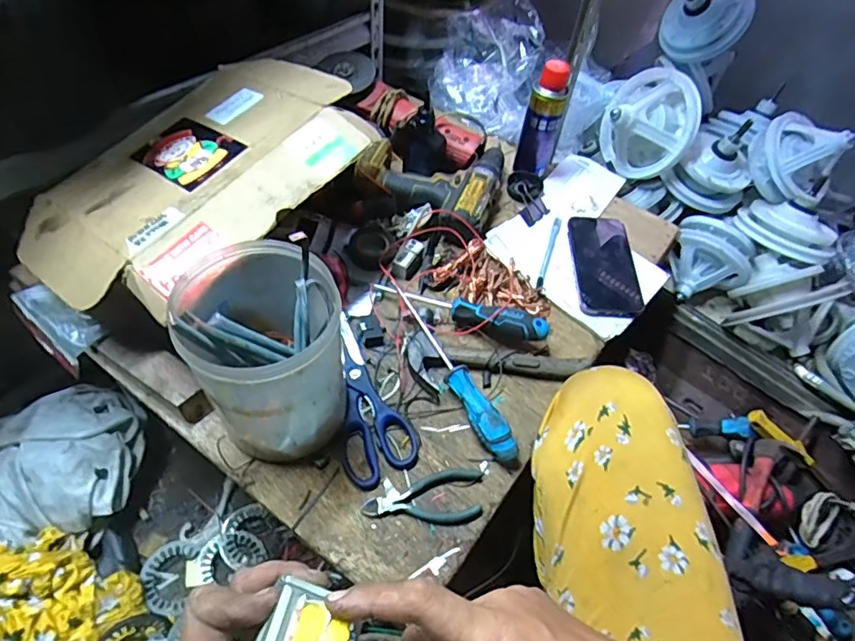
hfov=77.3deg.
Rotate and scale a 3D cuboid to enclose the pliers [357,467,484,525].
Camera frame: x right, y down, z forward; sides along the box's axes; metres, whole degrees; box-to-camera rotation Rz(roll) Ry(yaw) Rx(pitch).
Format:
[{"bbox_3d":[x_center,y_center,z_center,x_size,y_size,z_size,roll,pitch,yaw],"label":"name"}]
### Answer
[{"bbox_3d":[-0.003,0.173,0.523,0.115,0.009,0.051,0,54,-5],"label":"pliers"}]

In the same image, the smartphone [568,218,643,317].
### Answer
[{"bbox_3d":[0.233,-0.075,0.703,0.079,0.015,0.159,2,60,3],"label":"smartphone"}]

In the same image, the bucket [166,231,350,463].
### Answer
[{"bbox_3d":[-0.142,0.030,0.496,0.129,0.172,0.135,-8,55,-12],"label":"bucket"}]

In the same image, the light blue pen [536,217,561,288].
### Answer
[{"bbox_3d":[0.165,-0.094,0.727,0.009,0.007,0.132,19,54,8],"label":"light blue pen"}]

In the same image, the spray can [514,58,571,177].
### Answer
[{"bbox_3d":[0.166,-0.285,0.766,0.052,0.153,0.043,16,54,6],"label":"spray can"}]

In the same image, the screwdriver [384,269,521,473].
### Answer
[{"bbox_3d":[0.025,0.049,0.600,0.035,0.033,0.256,-23,59,-21],"label":"screwdriver"}]

